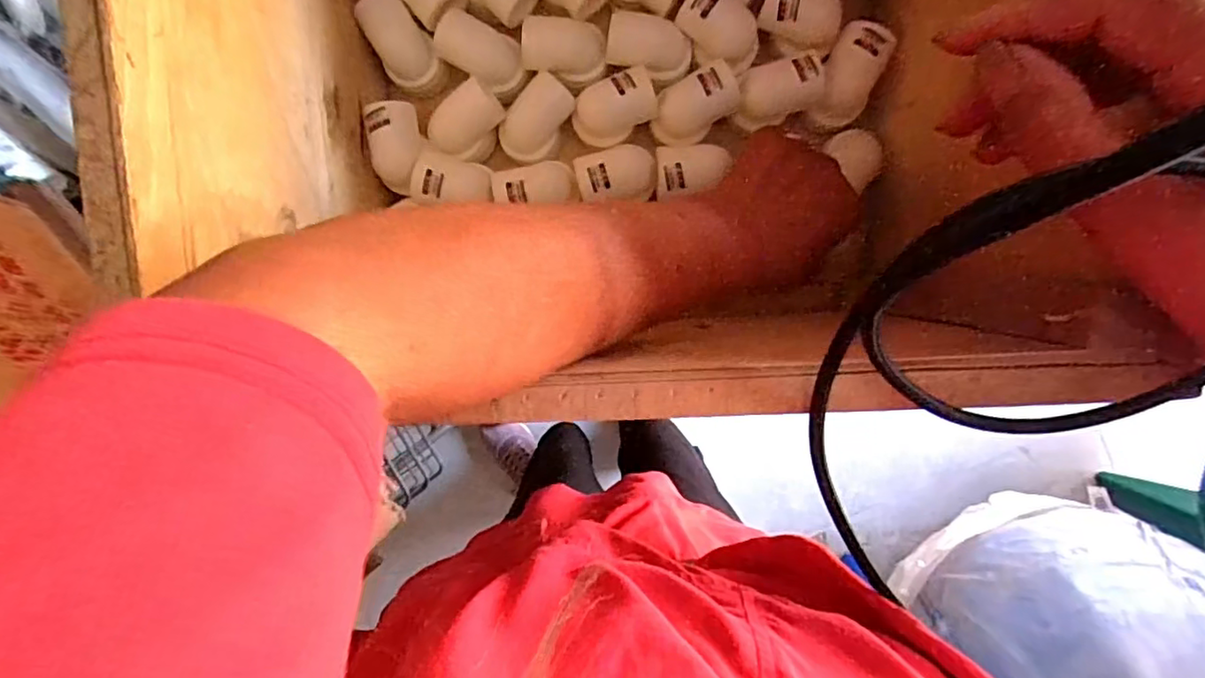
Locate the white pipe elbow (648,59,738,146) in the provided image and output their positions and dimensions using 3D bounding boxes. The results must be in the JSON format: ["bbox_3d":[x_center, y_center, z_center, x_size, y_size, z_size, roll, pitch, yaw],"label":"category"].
[{"bbox_3d":[0.060,-0.152,0.392,0.055,0.040,0.034,-28,94,4],"label":"white pipe elbow"}]

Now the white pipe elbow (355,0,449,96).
[{"bbox_3d":[-0.133,-0.192,0.391,0.036,0.034,0.057,-36,93,4],"label":"white pipe elbow"}]

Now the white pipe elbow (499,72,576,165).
[{"bbox_3d":[-0.045,-0.147,0.408,0.034,0.041,0.054,33,95,-2],"label":"white pipe elbow"}]

